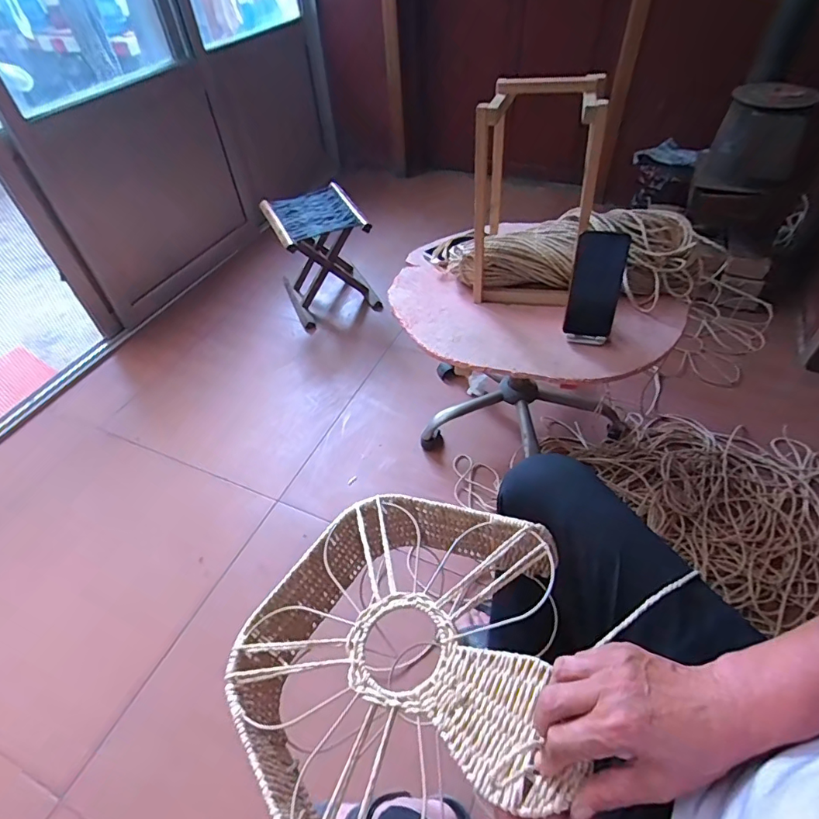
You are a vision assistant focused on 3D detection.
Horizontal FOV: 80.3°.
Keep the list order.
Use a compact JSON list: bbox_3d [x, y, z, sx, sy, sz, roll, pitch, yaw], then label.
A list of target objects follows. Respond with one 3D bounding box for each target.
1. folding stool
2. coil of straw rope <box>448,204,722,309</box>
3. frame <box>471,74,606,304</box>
[{"bbox_3d":[-0.275,-0.489,1.543,0.268,0.292,0.280,-18,49,-13],"label":"folding stool"},{"bbox_3d":[0.316,-0.293,0.917,0.494,0.114,0.173,10,49,13],"label":"coil of straw rope"},{"bbox_3d":[0.220,-0.379,0.858,0.189,0.348,0.198,10,49,13],"label":"frame"}]

